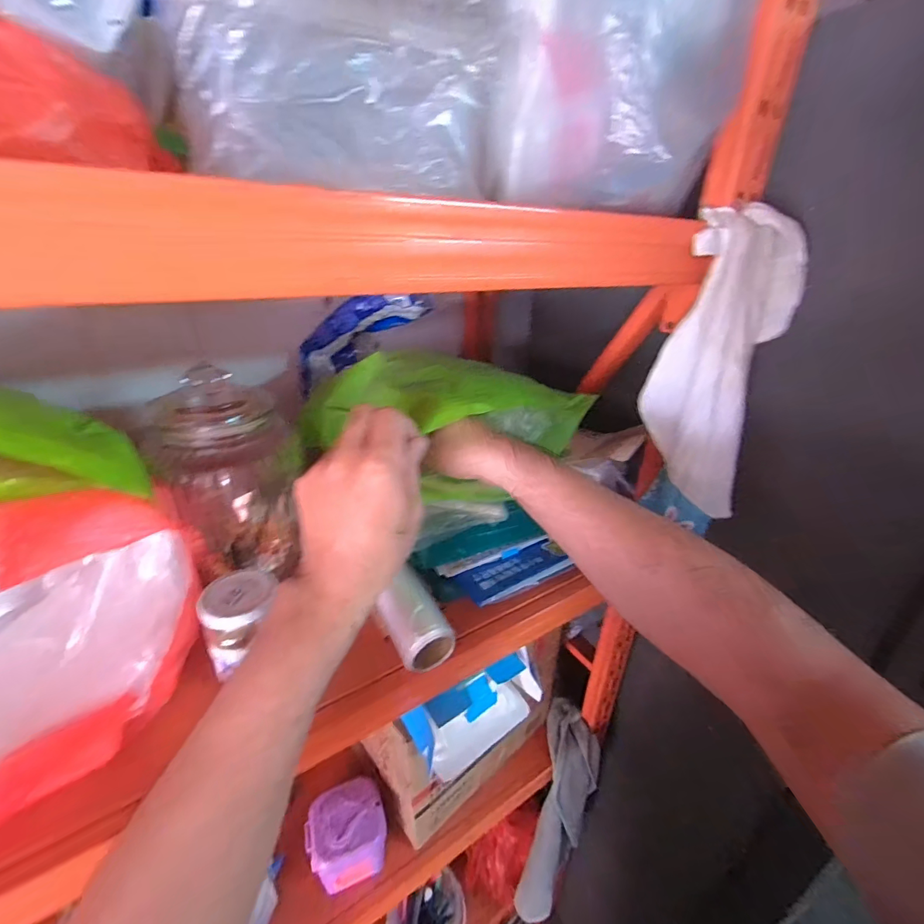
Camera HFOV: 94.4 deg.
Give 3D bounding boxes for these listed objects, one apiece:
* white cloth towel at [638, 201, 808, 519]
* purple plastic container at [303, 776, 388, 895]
[{"bbox_3d":[0.237,-0.085,0.404,0.087,0.251,0.092,-23,36,-40],"label":"white cloth towel"},{"bbox_3d":[-0.138,0.448,0.518,0.087,0.064,0.075,-10,29,-22],"label":"purple plastic container"}]

